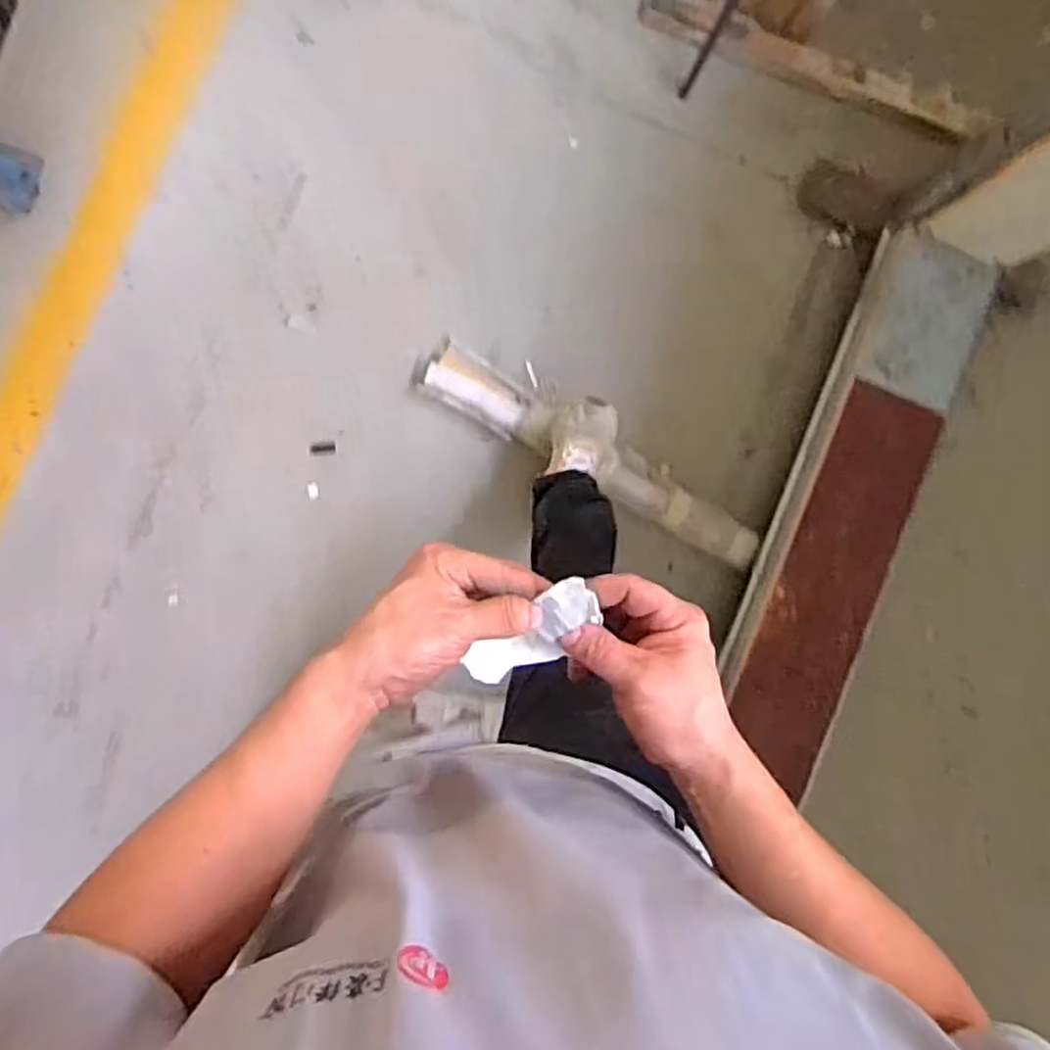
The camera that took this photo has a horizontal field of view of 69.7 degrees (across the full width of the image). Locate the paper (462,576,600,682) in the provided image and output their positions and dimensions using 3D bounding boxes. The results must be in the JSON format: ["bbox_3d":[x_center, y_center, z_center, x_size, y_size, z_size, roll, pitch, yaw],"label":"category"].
[{"bbox_3d":[0.008,0.069,0.472,0.042,0.021,0.101,41,122,-5],"label":"paper"}]

